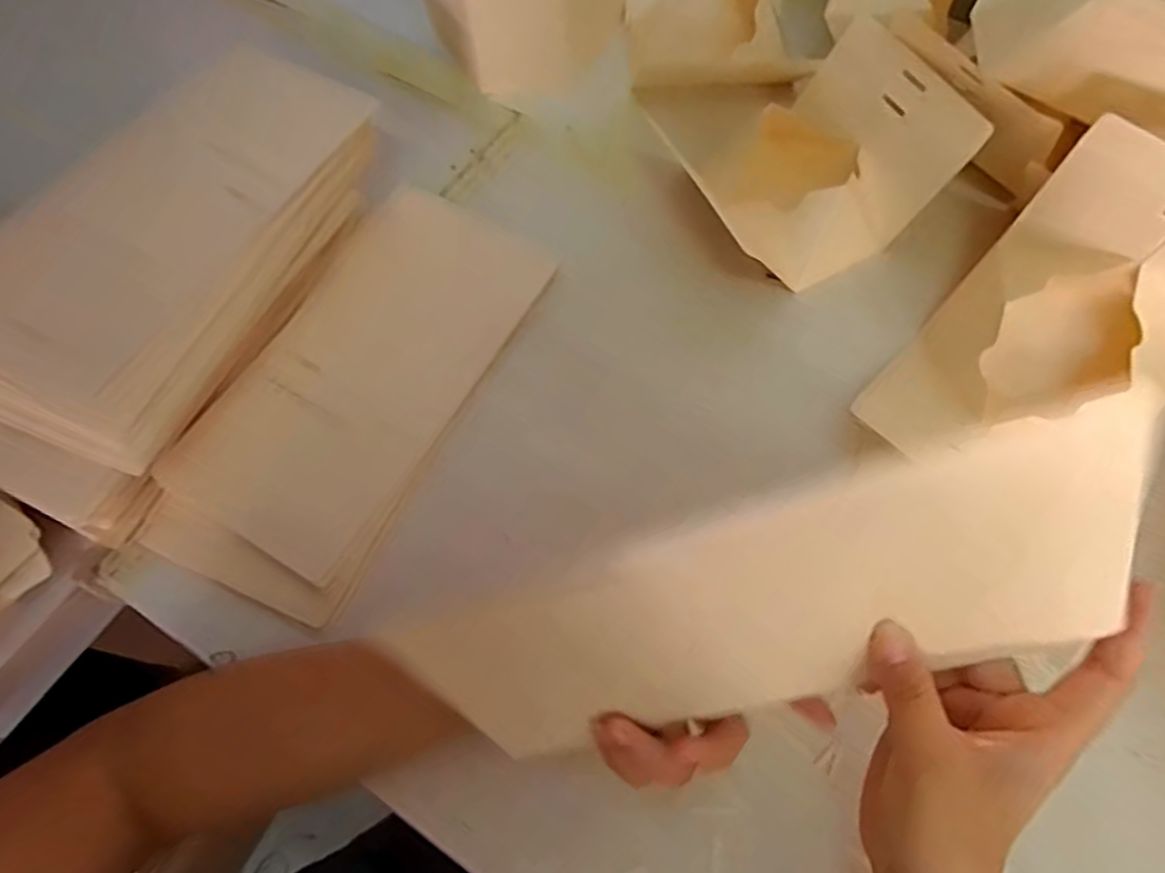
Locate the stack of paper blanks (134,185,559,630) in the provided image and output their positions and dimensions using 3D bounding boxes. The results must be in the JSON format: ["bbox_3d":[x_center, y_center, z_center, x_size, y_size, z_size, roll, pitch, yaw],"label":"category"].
[{"bbox_3d":[-0.140,-0.034,0.421,0.134,0.021,0.271,25,69,12],"label":"stack of paper blanks"}]

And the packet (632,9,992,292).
[{"bbox_3d":[0.146,-0.213,0.466,0.137,0.080,0.196,-22,67,-8],"label":"packet"}]

